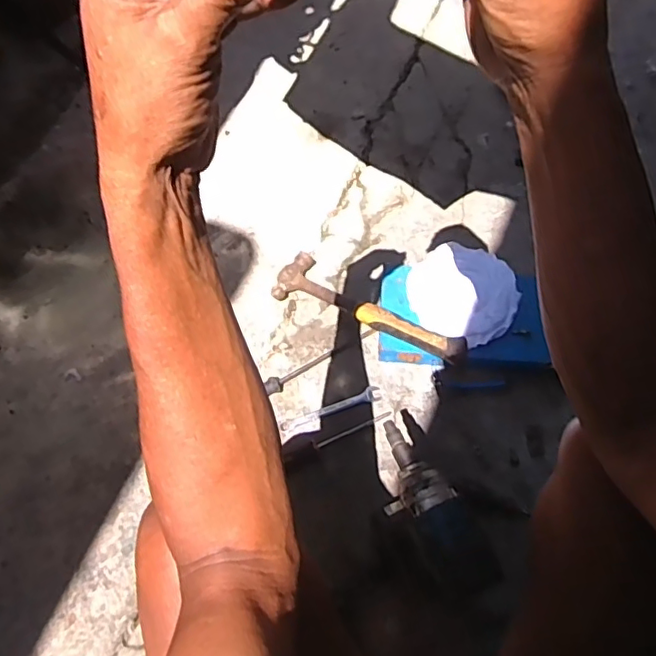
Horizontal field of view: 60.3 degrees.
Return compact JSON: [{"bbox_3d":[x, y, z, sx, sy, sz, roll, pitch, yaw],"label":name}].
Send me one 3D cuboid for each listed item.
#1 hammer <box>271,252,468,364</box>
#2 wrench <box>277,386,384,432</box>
[{"bbox_3d":[0.056,-0.027,0.857,0.333,0.029,0.082,27,68,32],"label":"hammer"},{"bbox_3d":[0.003,0.119,0.845,0.156,0.011,0.024,-17,64,-9],"label":"wrench"}]

